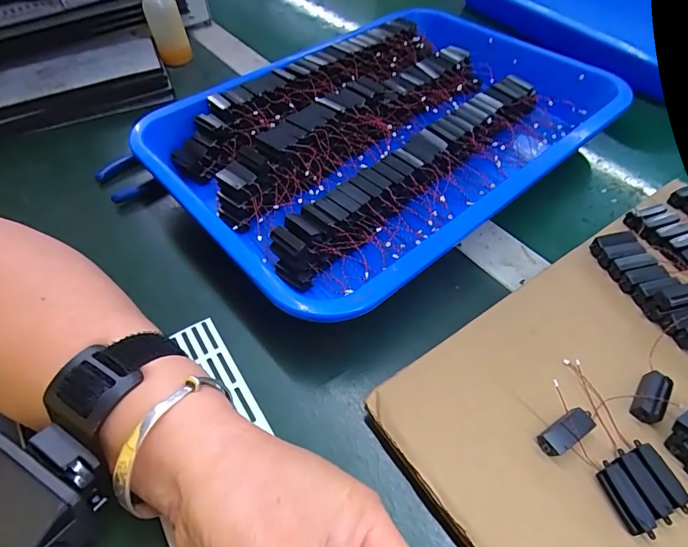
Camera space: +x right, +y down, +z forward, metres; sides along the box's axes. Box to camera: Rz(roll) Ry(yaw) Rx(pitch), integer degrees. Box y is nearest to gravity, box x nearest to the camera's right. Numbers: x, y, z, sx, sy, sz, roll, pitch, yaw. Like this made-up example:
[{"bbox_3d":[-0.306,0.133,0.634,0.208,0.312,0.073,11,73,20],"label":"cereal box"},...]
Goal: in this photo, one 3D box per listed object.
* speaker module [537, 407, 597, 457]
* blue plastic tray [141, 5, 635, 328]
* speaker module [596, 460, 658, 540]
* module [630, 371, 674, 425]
[{"bbox_3d":[0.112,0.079,0.215,0.031,0.008,0.013,-29,56,-17],"label":"speaker module"},{"bbox_3d":[0.042,-0.127,0.367,0.370,0.047,0.259,-36,58,-22],"label":"blue plastic tray"},{"bbox_3d":[0.128,0.102,0.195,0.011,0.009,0.031,-18,53,-10],"label":"speaker module"},{"bbox_3d":[0.161,0.064,0.225,0.014,0.006,0.029,26,58,22],"label":"module"}]

